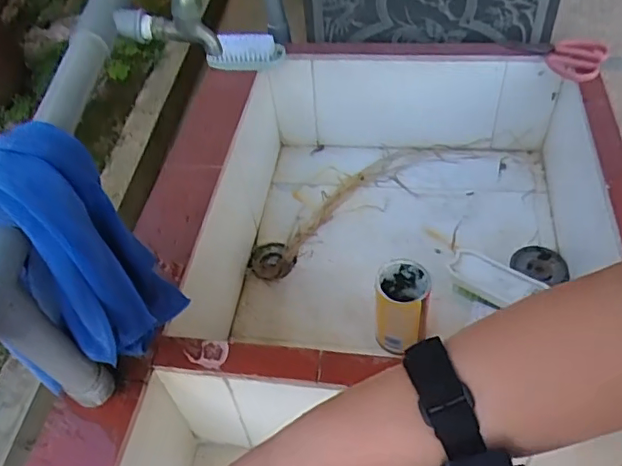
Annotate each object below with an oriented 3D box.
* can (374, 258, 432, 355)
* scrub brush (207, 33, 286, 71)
[{"bbox_3d":[0.112,0.097,0.706,0.066,0.106,0.076,7,49,11],"label":"can"},{"bbox_3d":[-0.099,-0.276,0.849,0.112,0.045,0.049,3,49,8],"label":"scrub brush"}]

